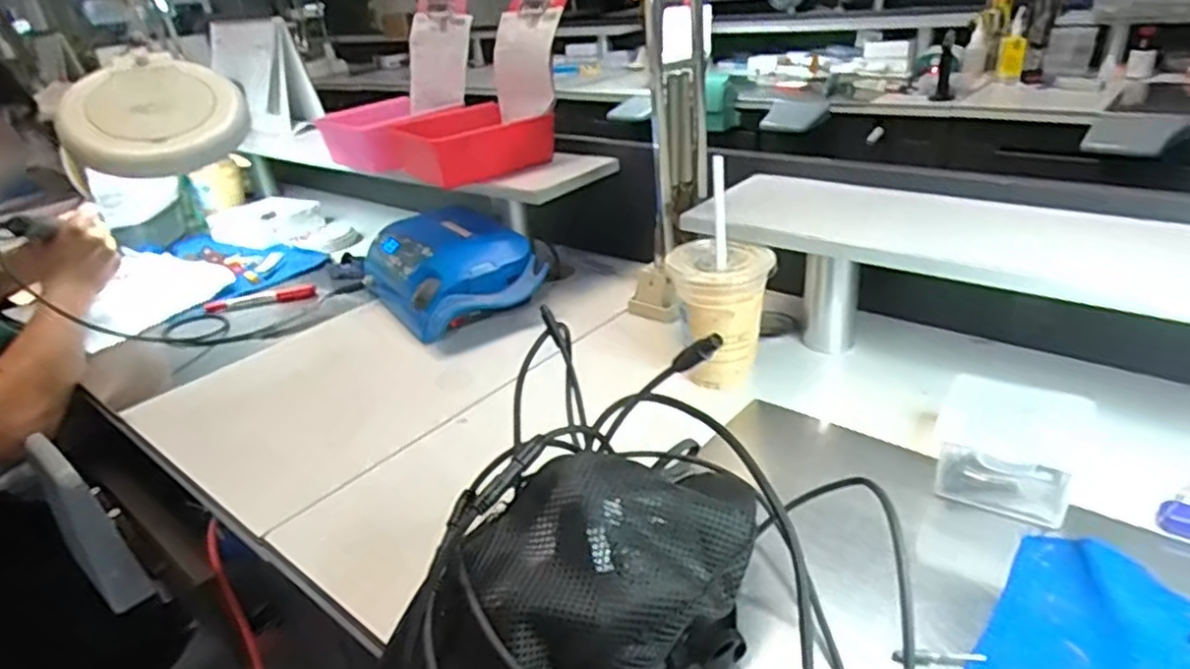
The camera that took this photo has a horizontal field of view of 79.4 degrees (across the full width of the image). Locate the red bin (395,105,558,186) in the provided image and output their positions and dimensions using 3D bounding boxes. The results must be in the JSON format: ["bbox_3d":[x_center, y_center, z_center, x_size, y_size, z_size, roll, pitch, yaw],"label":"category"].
[{"bbox_3d":[-0.158,-0.243,0.924,0.158,0.068,0.162,-22,32,-30],"label":"red bin"}]

